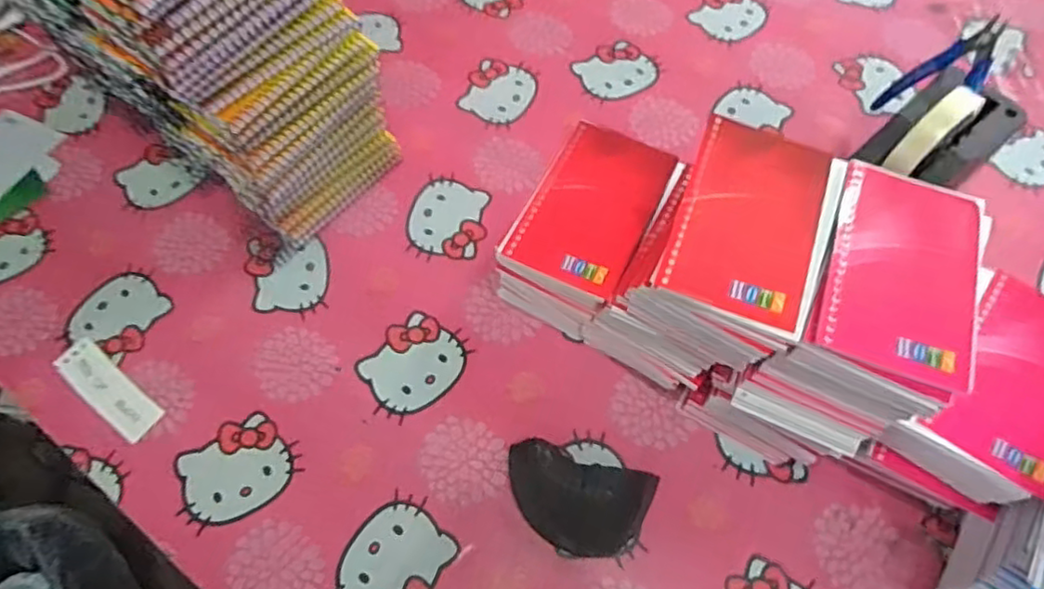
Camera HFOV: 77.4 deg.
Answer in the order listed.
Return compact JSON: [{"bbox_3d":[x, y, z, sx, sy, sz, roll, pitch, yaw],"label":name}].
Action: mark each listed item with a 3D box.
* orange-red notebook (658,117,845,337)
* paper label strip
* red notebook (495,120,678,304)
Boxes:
[{"bbox_3d":[0.138,-0.046,0.386,0.086,0.008,0.129,20,66,11],"label":"orange-red notebook"},{"bbox_3d":[-0.333,0.076,0.524,0.105,0.005,0.034,34,69,16],"label":"paper label strip"},{"bbox_3d":[0.050,-0.064,0.464,0.082,0.009,0.132,25,65,13],"label":"red notebook"}]

